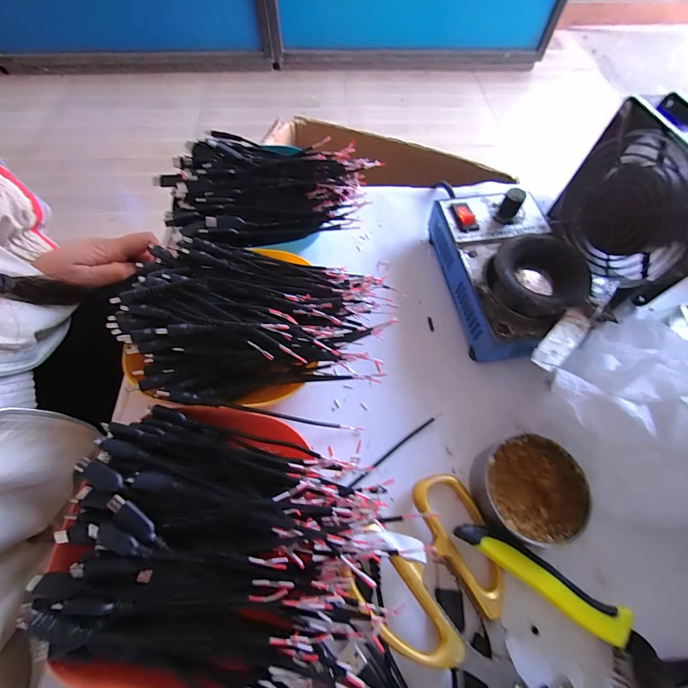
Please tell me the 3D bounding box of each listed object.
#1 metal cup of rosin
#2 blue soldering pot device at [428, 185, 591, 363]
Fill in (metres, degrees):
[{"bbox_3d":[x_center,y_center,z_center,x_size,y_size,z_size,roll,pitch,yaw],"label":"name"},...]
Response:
[{"bbox_3d":[0.118,0.096,0.218,0.061,0.037,0.060,0,62,0],"label":"metal cup of rosin"},{"bbox_3d":[0.134,-0.063,0.275,0.091,0.056,0.157,-8,63,-4],"label":"blue soldering pot device"}]

